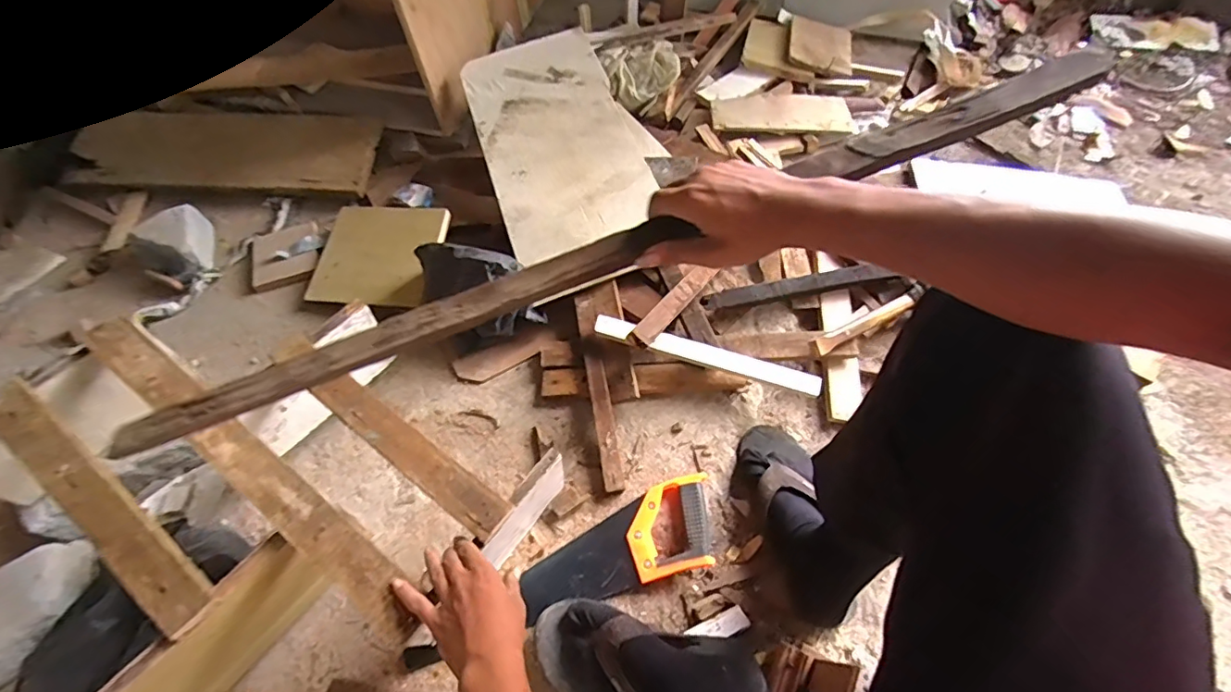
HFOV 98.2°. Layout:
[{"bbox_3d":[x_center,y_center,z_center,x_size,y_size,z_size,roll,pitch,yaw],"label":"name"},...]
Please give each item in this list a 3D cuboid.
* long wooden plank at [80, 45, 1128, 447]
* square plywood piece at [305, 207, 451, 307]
[{"bbox_3d":[-0.022,-0.073,0.463,0.890,0.022,0.040,-21,60,3],"label":"long wooden plank"},{"bbox_3d":[-0.418,-0.162,0.948,0.238,0.018,0.194,4,69,16],"label":"square plywood piece"}]

